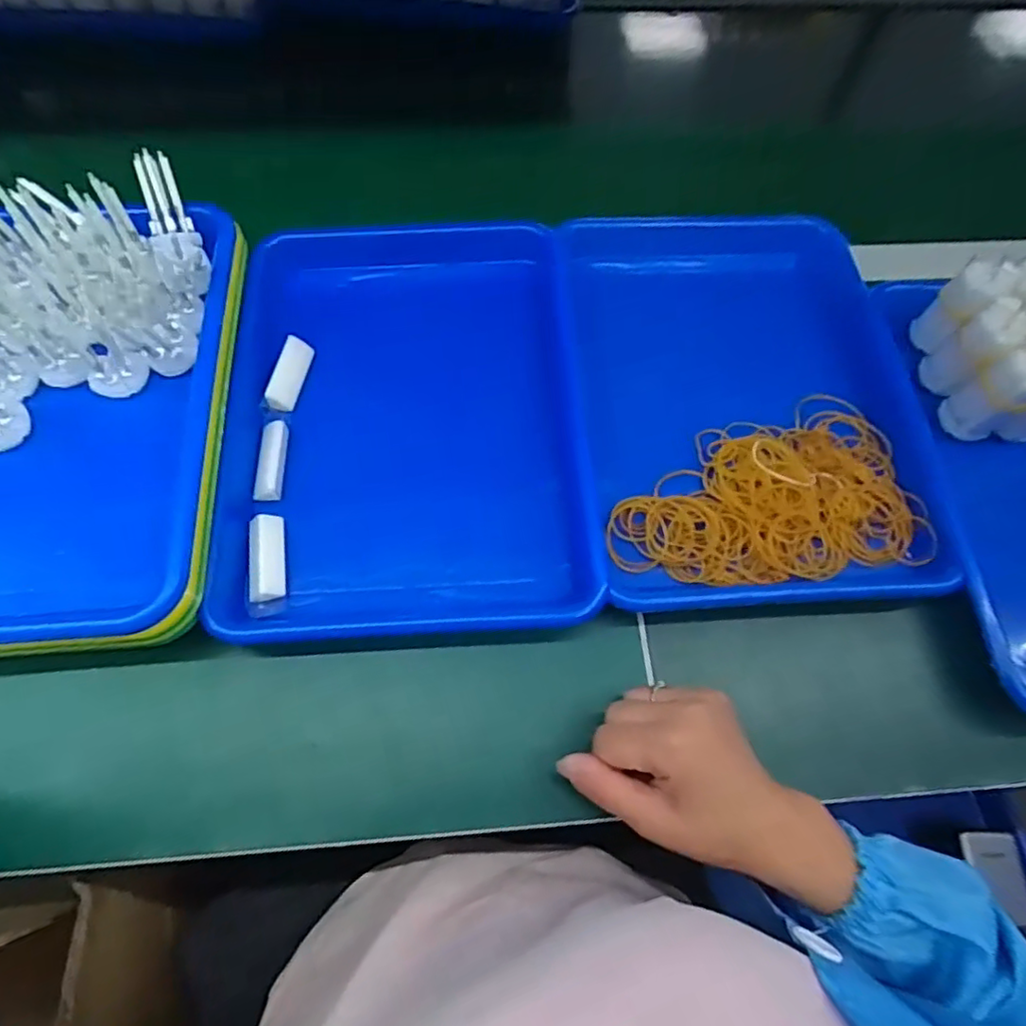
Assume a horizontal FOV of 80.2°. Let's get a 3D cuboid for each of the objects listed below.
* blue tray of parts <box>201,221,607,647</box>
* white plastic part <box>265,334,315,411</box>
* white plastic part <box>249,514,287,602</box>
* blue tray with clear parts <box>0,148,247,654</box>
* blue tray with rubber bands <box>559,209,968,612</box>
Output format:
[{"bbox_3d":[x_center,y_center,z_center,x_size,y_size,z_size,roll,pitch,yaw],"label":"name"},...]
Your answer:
[{"bbox_3d":[-0.075,-0.077,0.446,0.239,0.045,0.338,-3,65,-3],"label":"blue tray of parts"},{"bbox_3d":[-0.165,-0.104,0.454,0.019,0.016,0.060,10,65,3],"label":"white plastic part"},{"bbox_3d":[-0.158,0.029,0.391,0.021,0.015,0.058,-8,66,-6],"label":"white plastic part"},{"bbox_3d":[-0.316,-0.078,0.398,0.245,0.076,0.340,-4,65,-4],"label":"blue tray with clear parts"},{"bbox_3d":[0.165,-0.095,0.471,0.246,0.051,0.349,-2,65,-3],"label":"blue tray with rubber bands"}]

